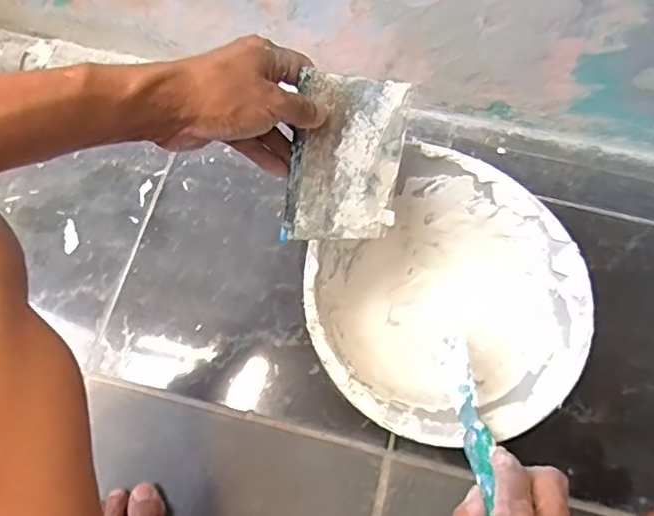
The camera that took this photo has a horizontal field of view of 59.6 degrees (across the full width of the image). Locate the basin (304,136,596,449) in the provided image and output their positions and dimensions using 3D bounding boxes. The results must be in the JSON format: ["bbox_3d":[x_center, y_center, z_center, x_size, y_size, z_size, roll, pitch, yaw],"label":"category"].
[{"bbox_3d":[0.099,0.052,0.508,0.211,0.133,0.219,0,69,-1],"label":"basin"}]

